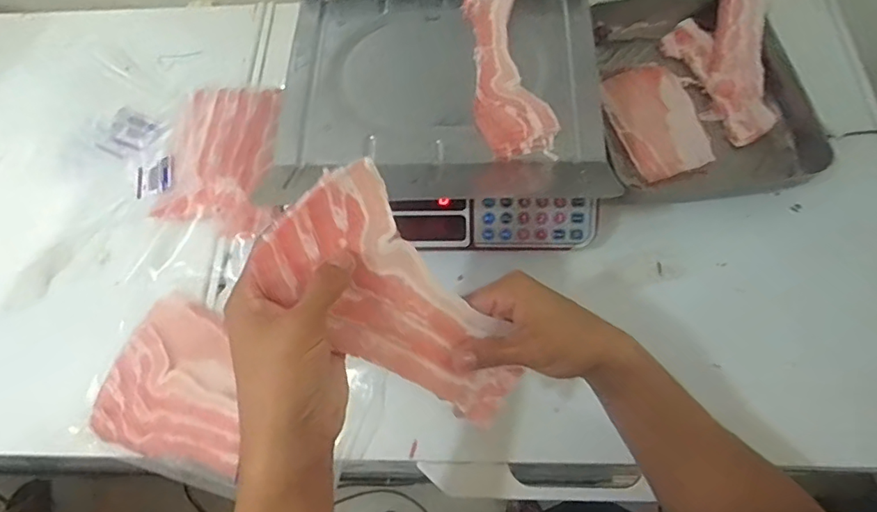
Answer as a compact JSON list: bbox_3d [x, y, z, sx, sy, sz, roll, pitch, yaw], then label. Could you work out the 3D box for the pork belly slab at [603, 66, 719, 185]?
[{"bbox_3d":[0.271,-0.170,0.659,0.104,0.028,0.154,-10,64,-1],"label":"pork belly slab"}]

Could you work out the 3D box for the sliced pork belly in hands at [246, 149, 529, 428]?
[{"bbox_3d":[-0.023,0.042,0.376,0.095,0.017,0.215,-46,111,-9],"label":"sliced pork belly in hands"}]

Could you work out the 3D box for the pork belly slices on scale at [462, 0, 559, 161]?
[{"bbox_3d":[0.067,-0.212,0.576,0.074,0.021,0.233,-13,70,5],"label":"pork belly slices on scale"}]

